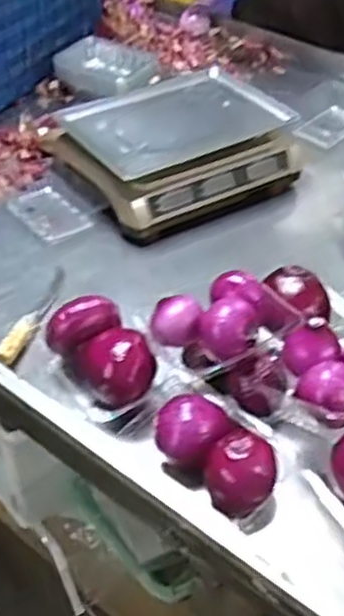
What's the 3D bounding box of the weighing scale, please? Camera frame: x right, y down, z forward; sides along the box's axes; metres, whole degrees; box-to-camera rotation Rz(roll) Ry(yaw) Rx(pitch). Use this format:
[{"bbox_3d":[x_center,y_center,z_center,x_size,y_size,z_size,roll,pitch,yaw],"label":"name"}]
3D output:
[{"bbox_3d":[0.004,-0.238,1.076,0.310,0.108,0.270,-18,45,-20],"label":"weighing scale"}]

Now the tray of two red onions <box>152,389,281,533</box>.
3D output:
[{"bbox_3d":[0.043,0.142,0.735,0.092,0.076,0.145,-31,51,-32],"label":"tray of two red onions"}]

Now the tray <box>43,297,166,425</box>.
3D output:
[{"bbox_3d":[-0.074,0.051,0.797,0.087,0.080,0.116,-22,47,-24],"label":"tray"}]

